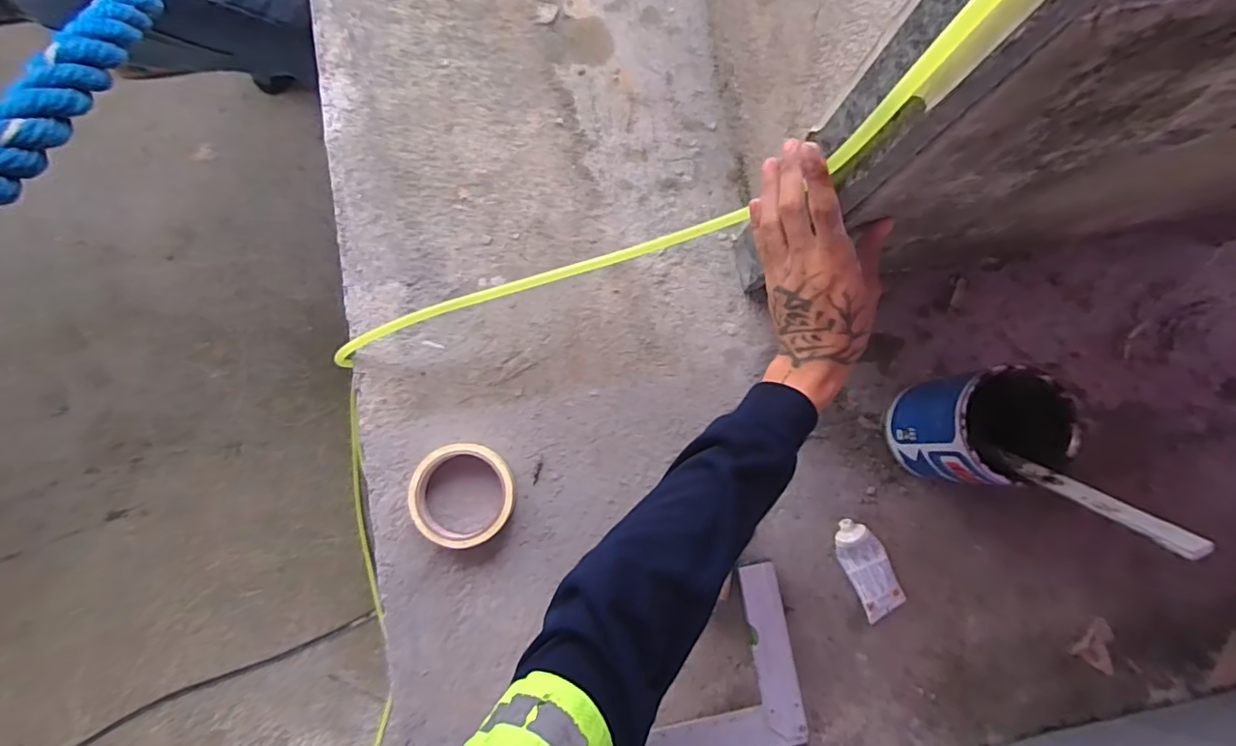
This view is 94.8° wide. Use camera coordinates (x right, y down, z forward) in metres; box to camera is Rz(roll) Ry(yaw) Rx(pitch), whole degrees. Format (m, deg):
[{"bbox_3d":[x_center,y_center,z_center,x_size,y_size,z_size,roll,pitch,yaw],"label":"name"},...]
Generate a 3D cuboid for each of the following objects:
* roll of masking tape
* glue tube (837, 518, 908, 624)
[{"bbox_3d":[-0.144,0.114,0.528,0.092,0.026,0.093,1,81,-4],"label":"roll of masking tape"},{"bbox_3d":[0.244,0.189,0.554,0.044,0.024,0.096,-24,84,-8],"label":"glue tube"}]

